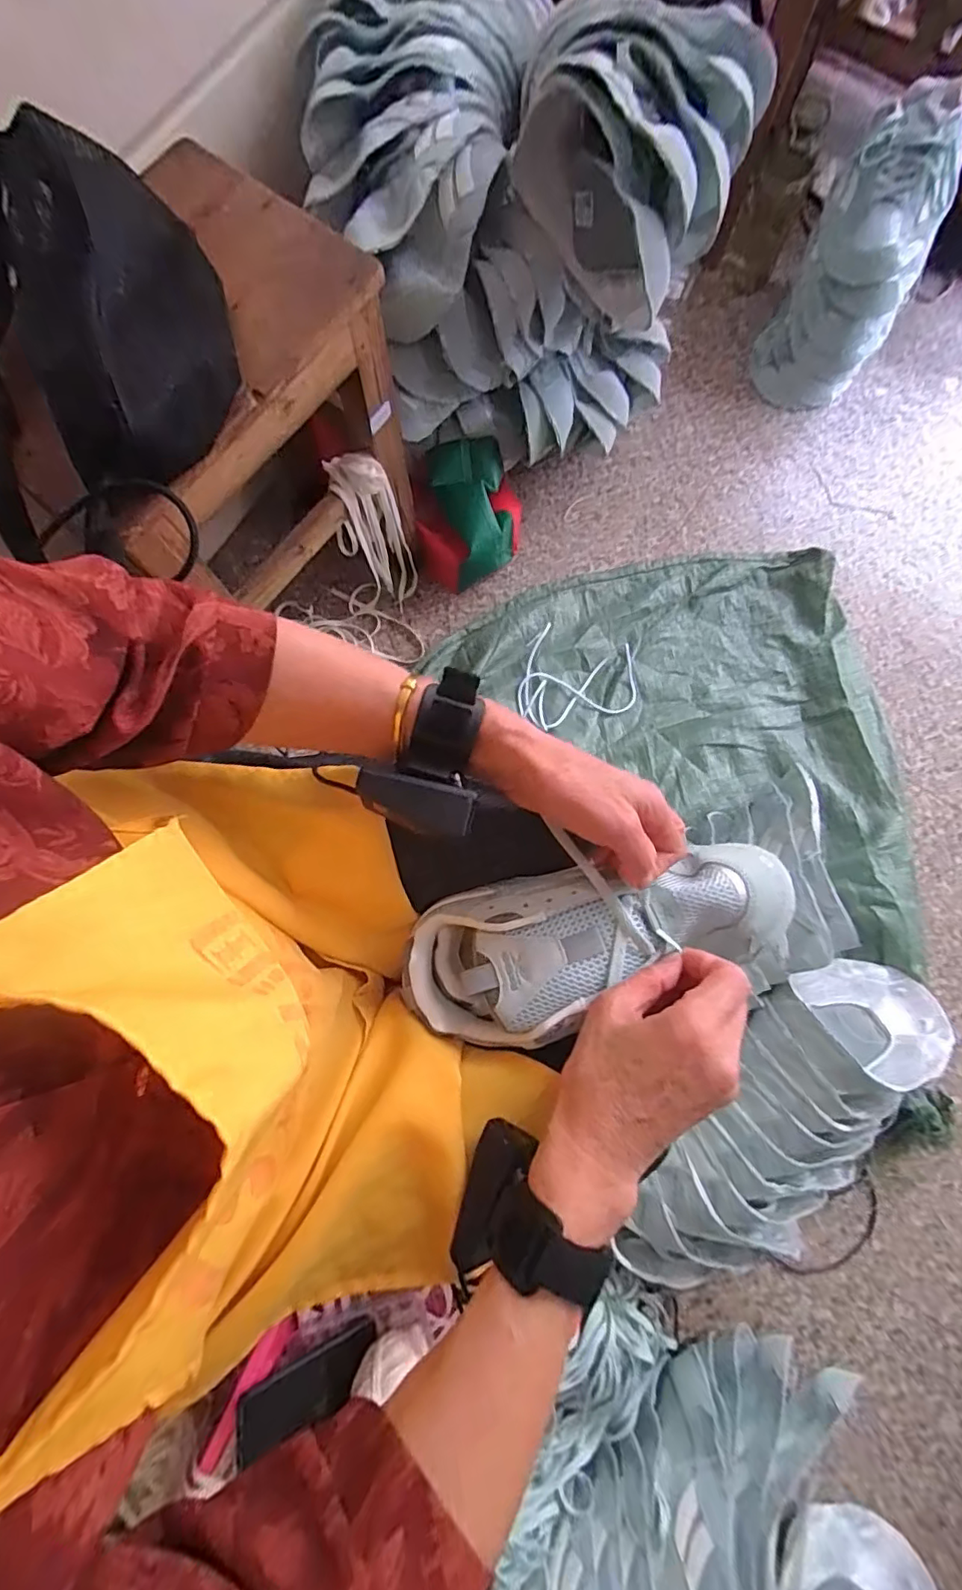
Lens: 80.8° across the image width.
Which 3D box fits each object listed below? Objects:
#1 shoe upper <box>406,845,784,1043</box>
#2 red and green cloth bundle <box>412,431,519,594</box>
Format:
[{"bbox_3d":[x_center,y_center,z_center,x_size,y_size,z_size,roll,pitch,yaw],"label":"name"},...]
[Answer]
[{"bbox_3d":[0.076,0.095,0.378,0.253,0.059,0.098,-16,79,1],"label":"shoe upper"},{"bbox_3d":[-0.015,-0.424,0.867,0.164,0.141,0.189,-6,79,-1],"label":"red and green cloth bundle"}]

